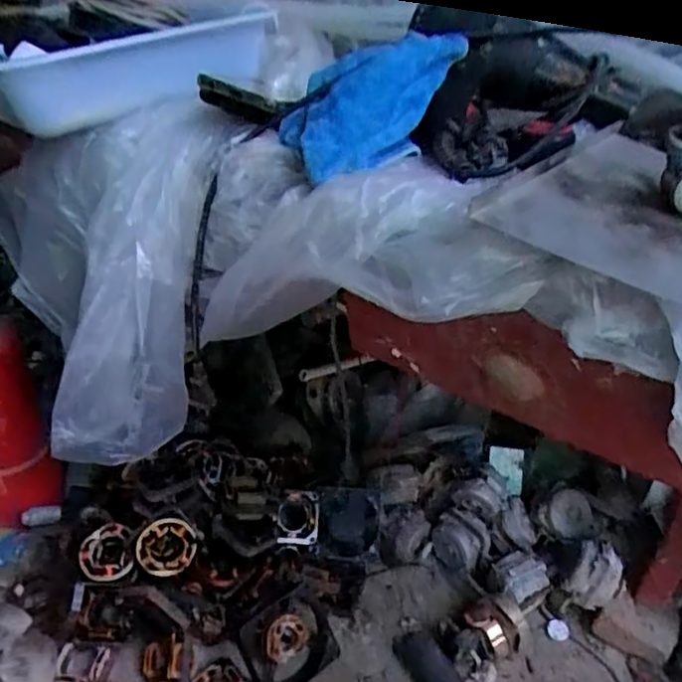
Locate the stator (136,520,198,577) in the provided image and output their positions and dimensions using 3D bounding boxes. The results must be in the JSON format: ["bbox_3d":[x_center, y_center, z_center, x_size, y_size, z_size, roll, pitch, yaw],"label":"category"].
[{"bbox_3d":[-0.246,0.287,0.878,0.079,0.078,0.028,-6,6,-19],"label":"stator"}]

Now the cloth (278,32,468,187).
[{"bbox_3d":[0.012,-0.218,0.552,0.138,0.090,0.180,19,37,18],"label":"cloth"}]

